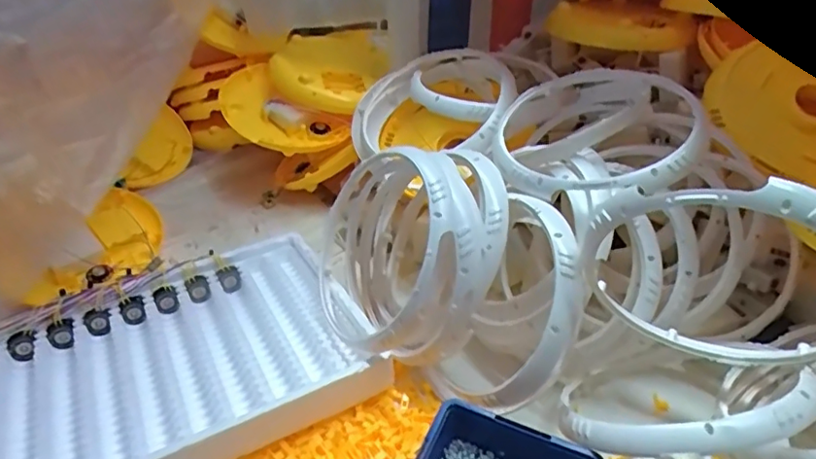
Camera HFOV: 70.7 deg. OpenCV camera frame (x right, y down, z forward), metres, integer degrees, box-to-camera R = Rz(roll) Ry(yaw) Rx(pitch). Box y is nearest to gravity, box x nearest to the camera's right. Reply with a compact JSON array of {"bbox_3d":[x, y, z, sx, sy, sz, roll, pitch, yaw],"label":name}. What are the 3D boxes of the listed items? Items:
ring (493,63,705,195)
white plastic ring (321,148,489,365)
[{"bbox_3d":[0.167,-0.097,0.511,0.172,0.020,0.187,6,48,28],"label":"ring"},{"bbox_3d":[-0.016,0.019,0.514,0.060,0.178,0.191,13,21,-43],"label":"white plastic ring"}]

